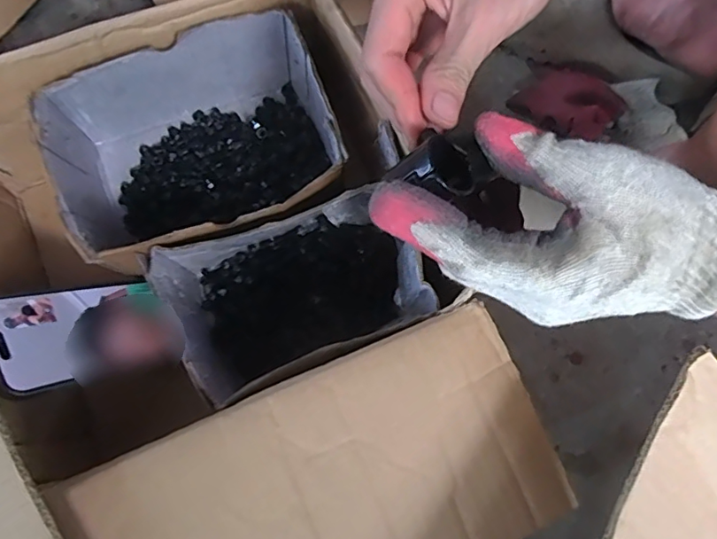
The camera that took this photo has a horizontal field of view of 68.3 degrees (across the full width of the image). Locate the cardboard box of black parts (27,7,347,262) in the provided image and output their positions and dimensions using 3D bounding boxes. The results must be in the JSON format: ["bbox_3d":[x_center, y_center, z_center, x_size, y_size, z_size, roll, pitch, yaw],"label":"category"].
[{"bbox_3d":[-0.134,-0.092,0.435,0.218,0.102,0.158,-18,75,-7],"label":"cardboard box of black parts"}]

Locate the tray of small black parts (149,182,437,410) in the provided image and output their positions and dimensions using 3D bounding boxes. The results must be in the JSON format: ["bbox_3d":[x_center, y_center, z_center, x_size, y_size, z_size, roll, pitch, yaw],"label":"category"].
[{"bbox_3d":[-0.049,0.016,0.413,0.182,0.097,0.126,-22,76,-8],"label":"tray of small black parts"}]

